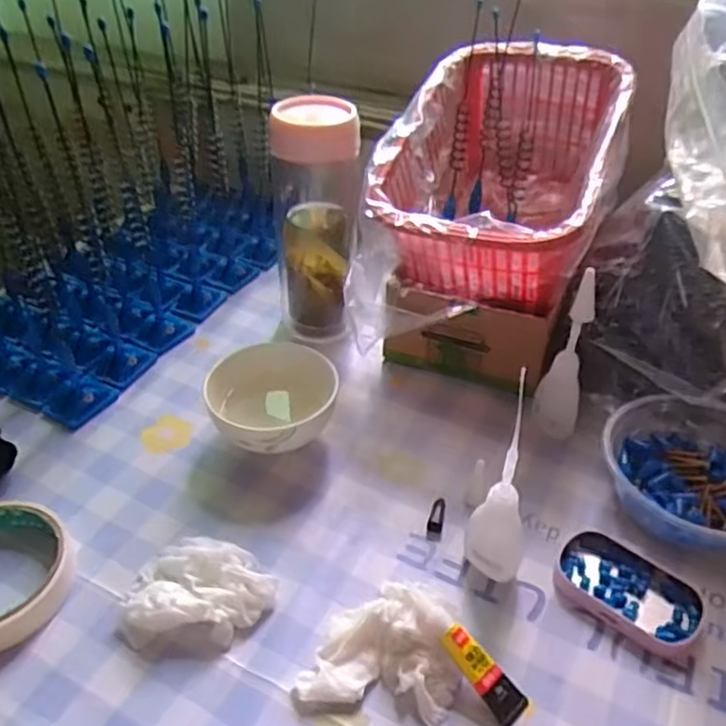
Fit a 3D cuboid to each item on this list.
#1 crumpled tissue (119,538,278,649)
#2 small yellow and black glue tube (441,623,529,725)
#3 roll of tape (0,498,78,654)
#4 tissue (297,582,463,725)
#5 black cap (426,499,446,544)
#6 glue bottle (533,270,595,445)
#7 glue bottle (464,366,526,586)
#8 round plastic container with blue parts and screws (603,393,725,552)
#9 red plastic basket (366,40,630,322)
[{"bbox_3d":[-0.088,0.124,0.375,0.077,0.020,0.059,1,39,0],"label":"crumpled tissue"},{"bbox_3d":[0.060,0.154,0.337,0.019,0.005,0.052,-34,80,-32],"label":"small yellow and black glue tube"},{"bbox_3d":[-0.207,0.118,0.376,0.081,0.026,0.084,1,39,-1],"label":"roll of tape"},{"bbox_3d":[0.012,0.145,0.347,0.074,0.029,0.059,8,40,9],"label":"tissue"},{"bbox_3d":[0.046,0.097,0.421,0.010,0.007,0.028,9,57,12],"label":"black cap"},{"bbox_3d":[0.135,0.001,0.449,0.030,0.119,0.030,-12,41,-16],"label":"glue bottle"},{"bbox_3d":[0.073,0.067,0.355,0.030,0.138,0.024,9,40,10],"label":"glue bottle"},{"bbox_3d":[0.213,0.067,0.427,0.118,0.044,0.113,28,47,29],"label":"round plastic container with blue parts and screws"},{"bbox_3d":[0.102,-0.142,0.515,0.154,0.119,0.221,16,42,17],"label":"red plastic basket"}]

